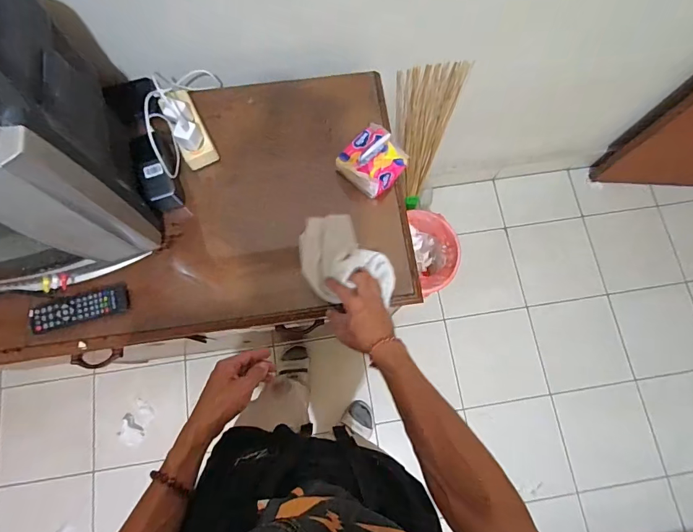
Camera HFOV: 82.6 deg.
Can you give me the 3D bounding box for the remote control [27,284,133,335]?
[{"bbox_3d":[-0.442,0.071,0.658,0.153,0.019,0.042,-17,78,-3],"label":"remote control"}]

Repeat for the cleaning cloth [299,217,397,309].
[{"bbox_3d":[0.000,-0.015,0.676,0.153,0.028,0.152,-5,78,-1],"label":"cleaning cloth"}]

